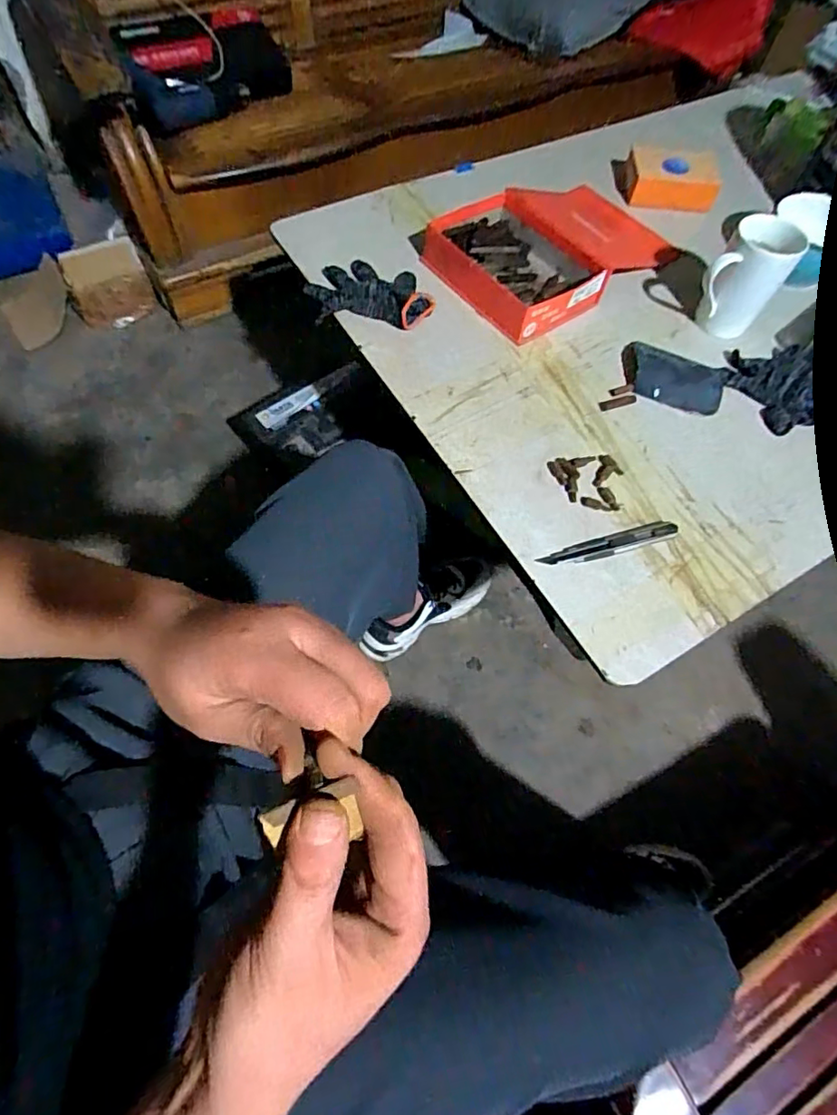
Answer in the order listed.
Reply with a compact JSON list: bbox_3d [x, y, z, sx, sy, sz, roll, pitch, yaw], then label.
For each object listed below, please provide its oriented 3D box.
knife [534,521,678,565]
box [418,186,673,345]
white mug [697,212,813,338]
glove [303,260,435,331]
[{"bbox_3d":[0.202,-0.013,0.594,0.153,0.007,0.023,-15,65,-11],"label":"knife"},{"bbox_3d":[0.189,-0.440,0.793,0.338,0.056,0.217,-34,70,-18],"label":"box"},{"bbox_3d":[0.406,-0.345,0.712,0.079,0.114,0.094,37,67,14],"label":"white mug"},{"bbox_3d":[-0.064,-0.351,0.744,0.168,0.037,0.113,5,63,-1],"label":"glove"}]

